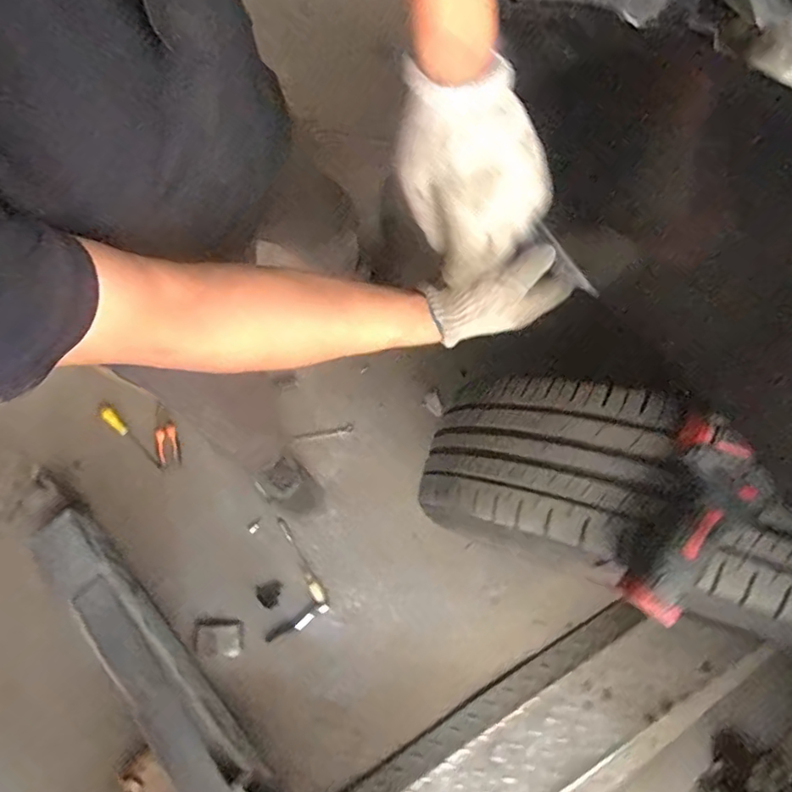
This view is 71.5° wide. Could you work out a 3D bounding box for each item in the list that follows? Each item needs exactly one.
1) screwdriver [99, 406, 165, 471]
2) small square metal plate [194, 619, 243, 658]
[{"bbox_3d":[-0.617,0.097,1.281,0.198,0.024,0.032,41,77,12],"label":"screwdriver"},{"bbox_3d":[-0.367,0.506,1.146,0.099,0.008,0.070,7,50,-13],"label":"small square metal plate"}]

